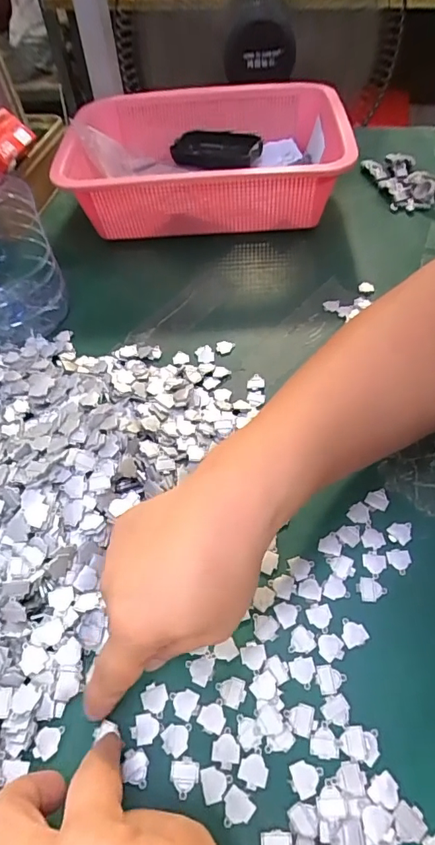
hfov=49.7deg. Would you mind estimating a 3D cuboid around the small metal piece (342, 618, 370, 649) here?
[{"bbox_3d":[0.076,0.117,0.264,0.014,0.004,0.015,-20,54,-11],"label":"small metal piece"}]

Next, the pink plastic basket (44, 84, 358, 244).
[{"bbox_3d":[-0.014,-0.303,0.546,0.293,0.094,0.251,0,52,3],"label":"pink plastic basket"}]

